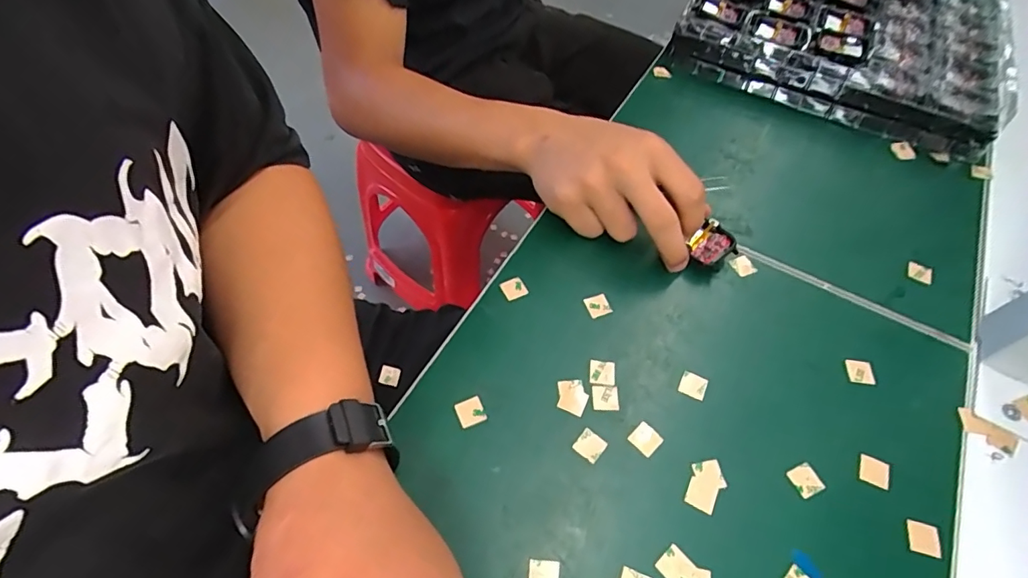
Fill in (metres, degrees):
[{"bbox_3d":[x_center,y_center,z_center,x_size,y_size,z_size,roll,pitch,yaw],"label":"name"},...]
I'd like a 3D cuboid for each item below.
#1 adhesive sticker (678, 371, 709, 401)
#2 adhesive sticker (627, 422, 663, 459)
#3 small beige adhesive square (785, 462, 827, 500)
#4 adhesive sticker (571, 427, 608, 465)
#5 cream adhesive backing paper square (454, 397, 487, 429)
[{"bbox_3d":[0.111,0.060,0.314,0.016,0.004,0.015,22,70,11],"label":"adhesive sticker"},{"bbox_3d":[0.077,0.088,0.295,0.016,0.004,0.015,43,69,16],"label":"adhesive sticker"},{"bbox_3d":[0.164,0.106,0.283,0.016,0.004,0.016,-19,60,-14],"label":"small beige adhesive square"},{"bbox_3d":[0.044,0.090,0.291,0.015,0.004,0.015,34,66,19],"label":"adhesive sticker"},{"bbox_3d":[-0.025,0.073,0.299,0.016,0.004,0.015,-21,60,-15],"label":"cream adhesive backing paper square"}]

